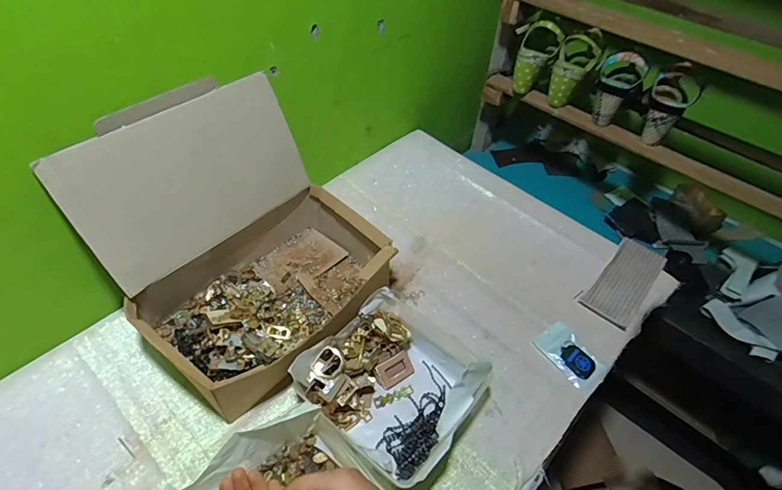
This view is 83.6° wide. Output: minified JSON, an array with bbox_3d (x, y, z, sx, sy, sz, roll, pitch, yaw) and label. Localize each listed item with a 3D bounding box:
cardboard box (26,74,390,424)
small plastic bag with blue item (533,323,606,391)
[{"bbox_3d":[-0.194,-0.004,0.609,0.317,0.279,0.325,39,57,24],"label":"cardboard box"},{"bbox_3d":[0.277,0.170,0.680,0.067,0.017,0.098,-23,56,-23],"label":"small plastic bag with blue item"}]

